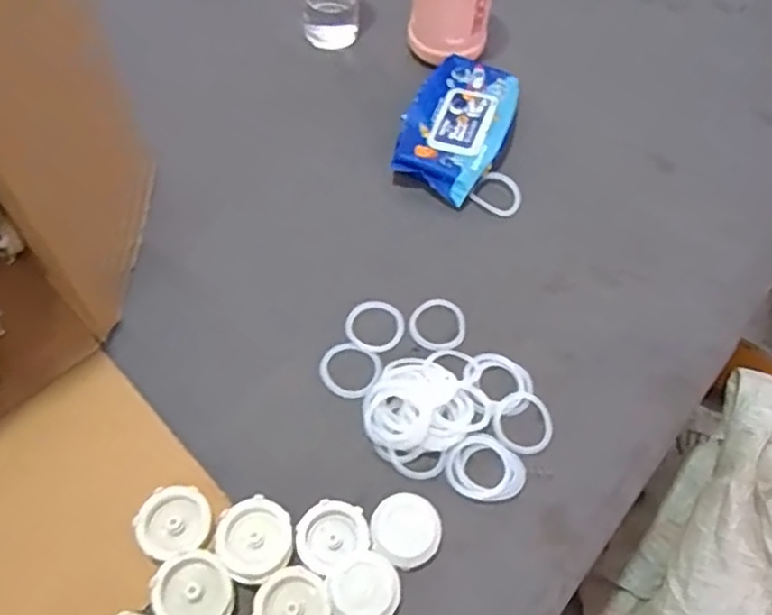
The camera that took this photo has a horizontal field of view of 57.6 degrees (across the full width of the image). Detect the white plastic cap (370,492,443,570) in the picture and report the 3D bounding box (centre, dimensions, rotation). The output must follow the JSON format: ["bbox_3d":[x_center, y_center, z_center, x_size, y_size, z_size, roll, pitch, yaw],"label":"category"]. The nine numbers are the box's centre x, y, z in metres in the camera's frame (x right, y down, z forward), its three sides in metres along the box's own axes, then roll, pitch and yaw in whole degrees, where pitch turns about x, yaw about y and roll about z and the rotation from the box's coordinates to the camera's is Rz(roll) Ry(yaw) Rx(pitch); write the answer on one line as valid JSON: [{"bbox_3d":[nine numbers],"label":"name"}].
[{"bbox_3d":[0.017,0.187,0.590,0.058,0.012,0.057,1,59,-2],"label":"white plastic cap"}]

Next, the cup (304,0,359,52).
[{"bbox_3d":[-0.072,-0.379,0.912,0.069,0.066,0.055,6,59,0],"label":"cup"}]

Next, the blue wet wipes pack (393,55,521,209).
[{"bbox_3d":[0.083,-0.210,0.827,0.115,0.039,0.190,23,61,10],"label":"blue wet wipes pack"}]

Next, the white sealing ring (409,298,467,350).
[{"bbox_3d":[0.053,0.017,0.706,0.056,0.009,0.063,26,61,12],"label":"white sealing ring"}]

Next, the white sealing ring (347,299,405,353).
[{"bbox_3d":[-0.010,0.018,0.702,0.058,0.009,0.061,1,59,-2],"label":"white sealing ring"}]

